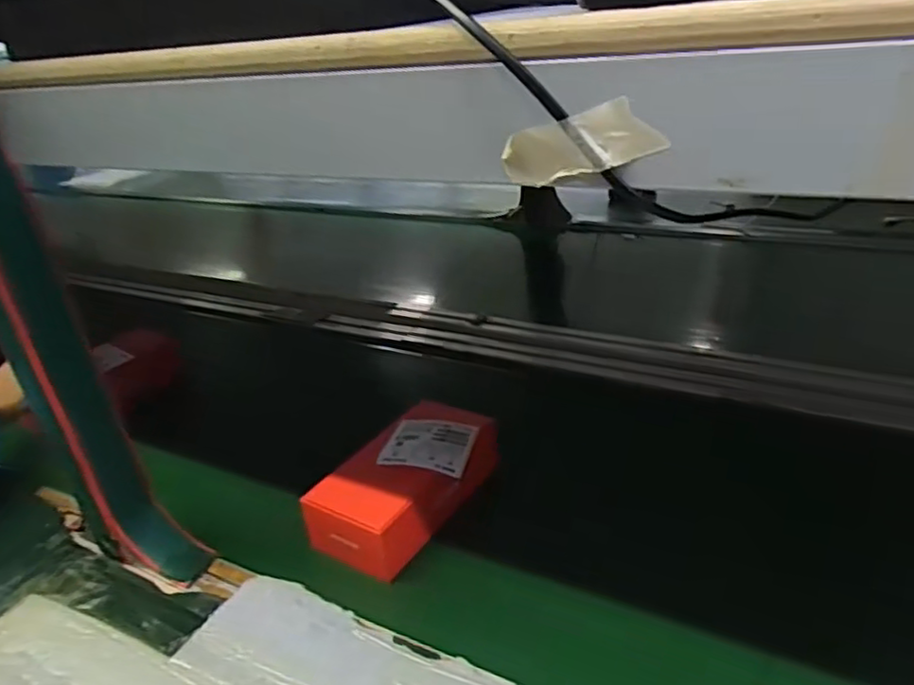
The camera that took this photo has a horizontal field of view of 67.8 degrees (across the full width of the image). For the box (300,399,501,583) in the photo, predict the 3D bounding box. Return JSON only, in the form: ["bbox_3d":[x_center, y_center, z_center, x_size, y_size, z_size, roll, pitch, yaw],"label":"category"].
[{"bbox_3d":[-0.044,0.130,0.641,0.095,0.058,0.189,13,34,33],"label":"box"}]

